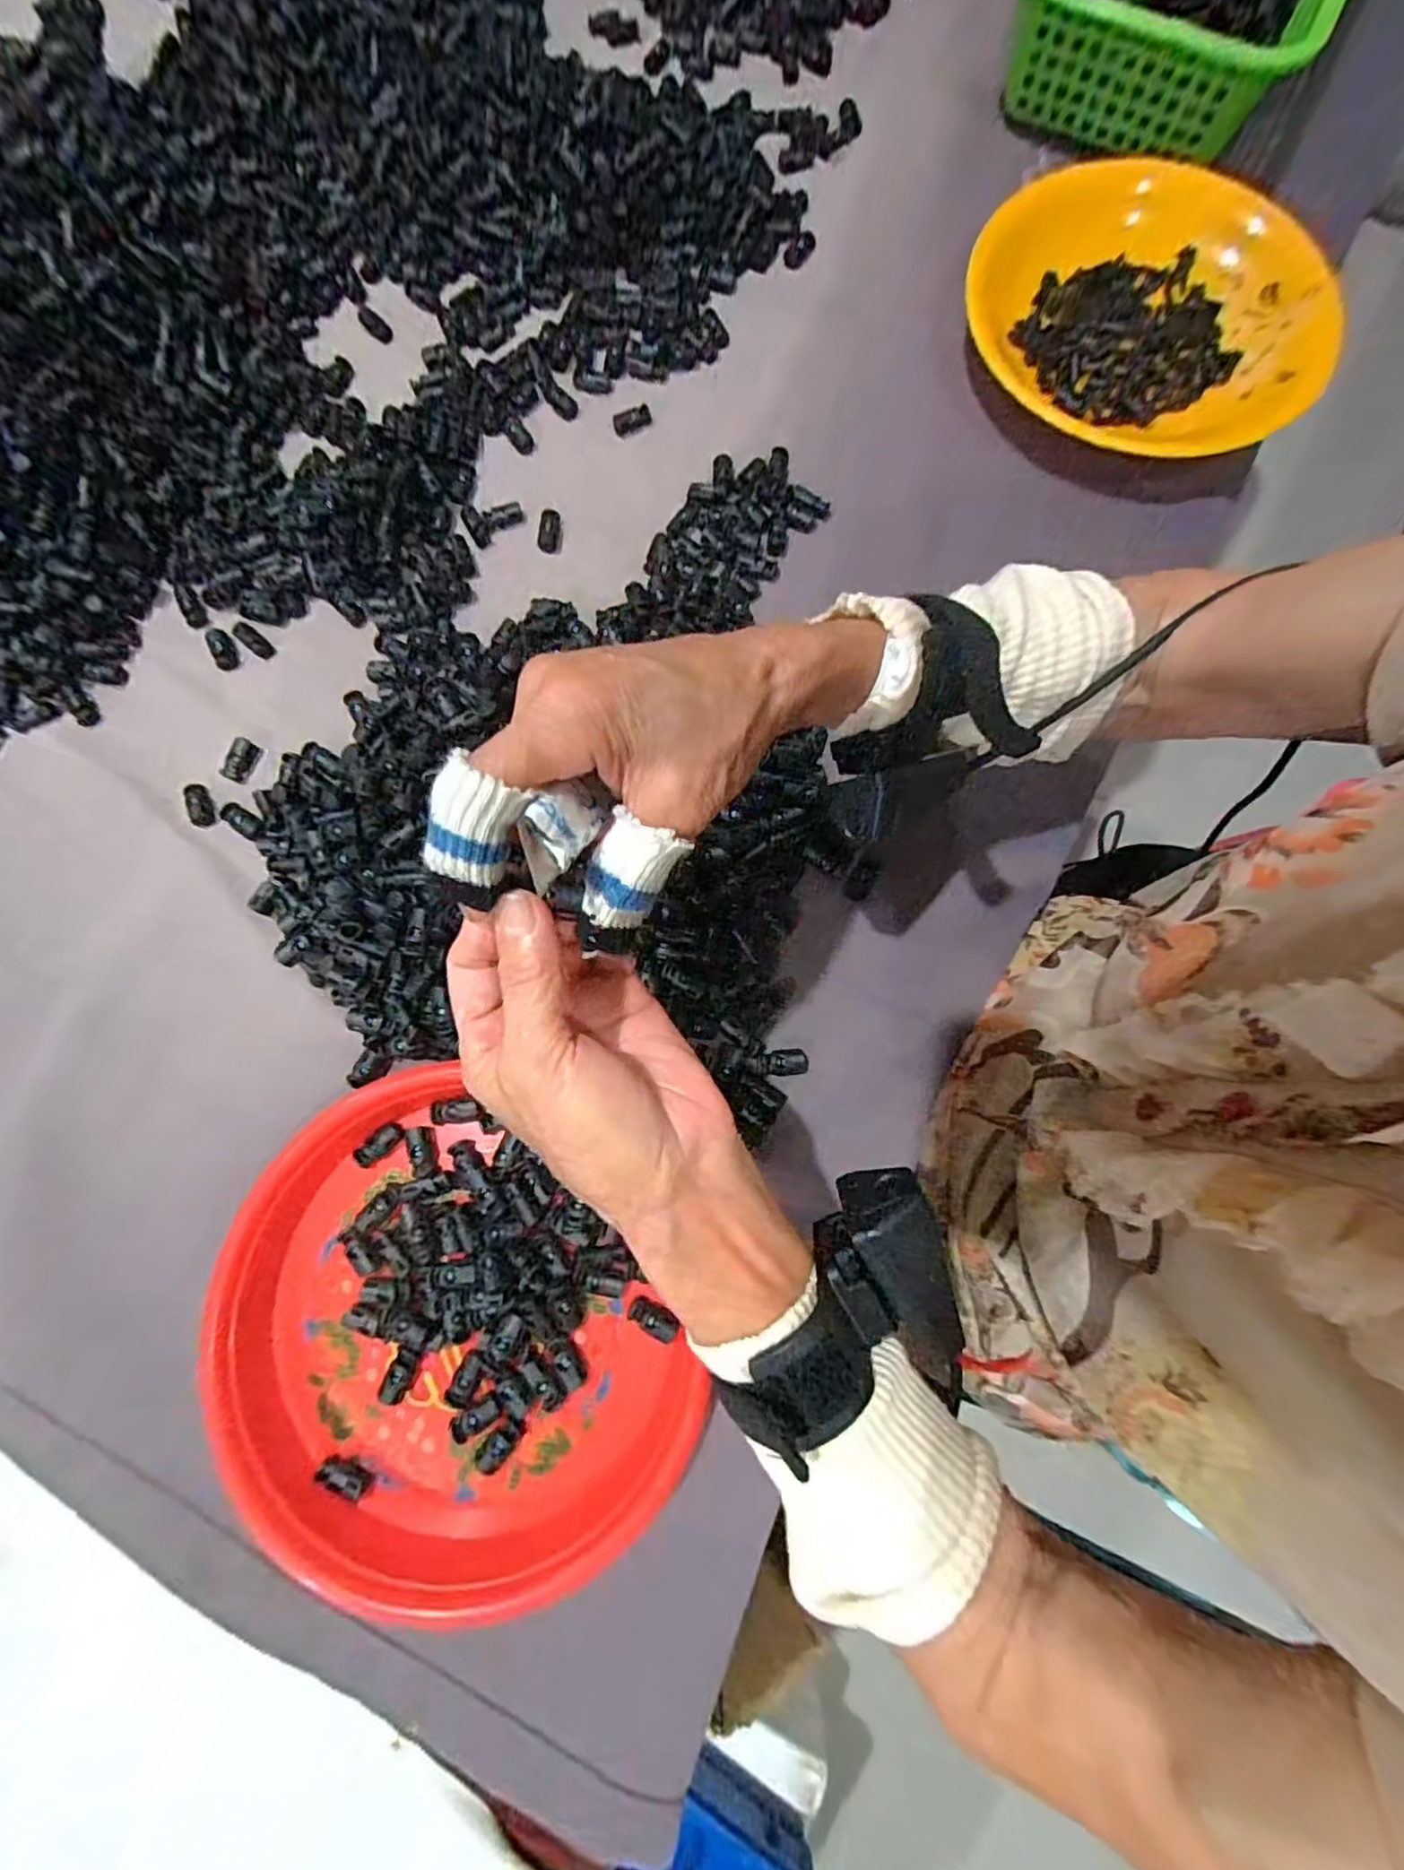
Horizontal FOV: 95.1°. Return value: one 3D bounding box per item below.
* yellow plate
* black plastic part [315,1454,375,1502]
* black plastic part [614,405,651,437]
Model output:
[{"bbox_3d":[0.309,-0.435,0.459,0.236,0.055,0.225,0,80,0],"label":"yellow plate"},{"bbox_3d":[-0.184,0.279,0.333,0.027,0.006,0.015,26,81,4],"label":"black plastic part"},{"bbox_3d":[-0.050,-0.372,0.462,0.029,0.009,0.013,-22,80,-4],"label":"black plastic part"}]

